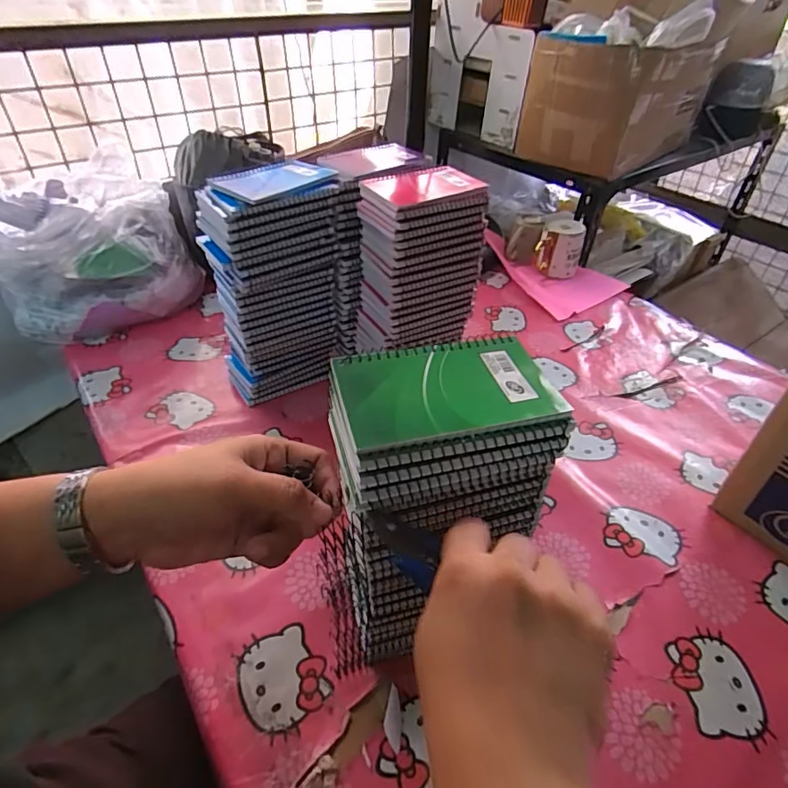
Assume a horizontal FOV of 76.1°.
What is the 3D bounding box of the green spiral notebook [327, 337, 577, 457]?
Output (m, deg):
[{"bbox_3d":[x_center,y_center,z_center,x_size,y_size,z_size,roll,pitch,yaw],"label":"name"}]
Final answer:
[{"bbox_3d":[0.035,-0.004,0.315,0.133,0.009,0.080,-8,42,-11],"label":"green spiral notebook"}]

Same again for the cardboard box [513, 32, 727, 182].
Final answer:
[{"bbox_3d":[0.453,-0.615,1.051,0.258,0.210,0.368,32,50,31],"label":"cardboard box"}]

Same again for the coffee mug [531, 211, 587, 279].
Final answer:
[{"bbox_3d":[0.330,-0.291,1.003,0.083,0.101,0.069,18,44,18],"label":"coffee mug"}]

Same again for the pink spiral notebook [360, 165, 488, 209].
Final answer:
[{"bbox_3d":[0.040,-0.243,0.595,0.132,0.016,0.093,-17,44,-21],"label":"pink spiral notebook"}]

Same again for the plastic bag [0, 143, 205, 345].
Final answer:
[{"bbox_3d":[-0.490,-0.231,0.826,0.233,0.219,0.286,32,50,31],"label":"plastic bag"}]

